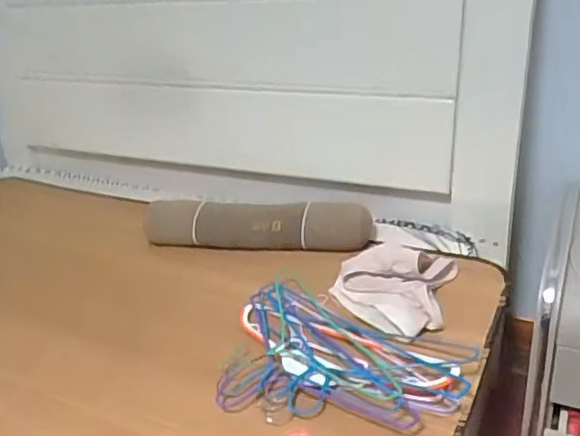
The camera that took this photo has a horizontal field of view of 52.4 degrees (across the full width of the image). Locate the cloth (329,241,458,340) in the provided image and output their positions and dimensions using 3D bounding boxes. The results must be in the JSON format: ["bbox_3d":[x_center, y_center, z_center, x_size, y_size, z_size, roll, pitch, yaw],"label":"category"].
[{"bbox_3d":[0.185,0.106,1.050,0.189,0.055,0.240,6,31,22],"label":"cloth"}]

